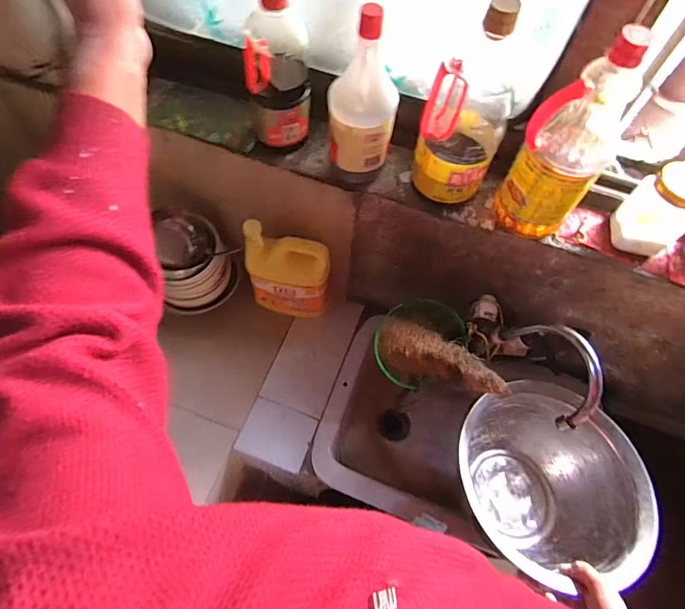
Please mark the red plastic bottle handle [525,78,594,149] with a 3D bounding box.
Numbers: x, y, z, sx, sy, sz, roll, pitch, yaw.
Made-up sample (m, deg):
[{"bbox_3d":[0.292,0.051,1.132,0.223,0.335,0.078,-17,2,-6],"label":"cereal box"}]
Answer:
[{"bbox_3d":[0.232,-0.210,0.472,0.040,0.082,0.018,28,65,12],"label":"red plastic bottle handle"}]

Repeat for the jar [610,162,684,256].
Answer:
[{"bbox_3d":[0.422,-0.122,0.572,0.070,0.116,0.085,-34,69,-18],"label":"jar"}]

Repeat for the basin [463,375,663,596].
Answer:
[{"bbox_3d":[0.310,0.279,0.681,0.275,0.177,0.269,1,62,-2],"label":"basin"}]

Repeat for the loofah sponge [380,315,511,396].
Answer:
[{"bbox_3d":[0.153,0.095,0.685,0.213,0.058,0.083,22,63,24],"label":"loofah sponge"}]

